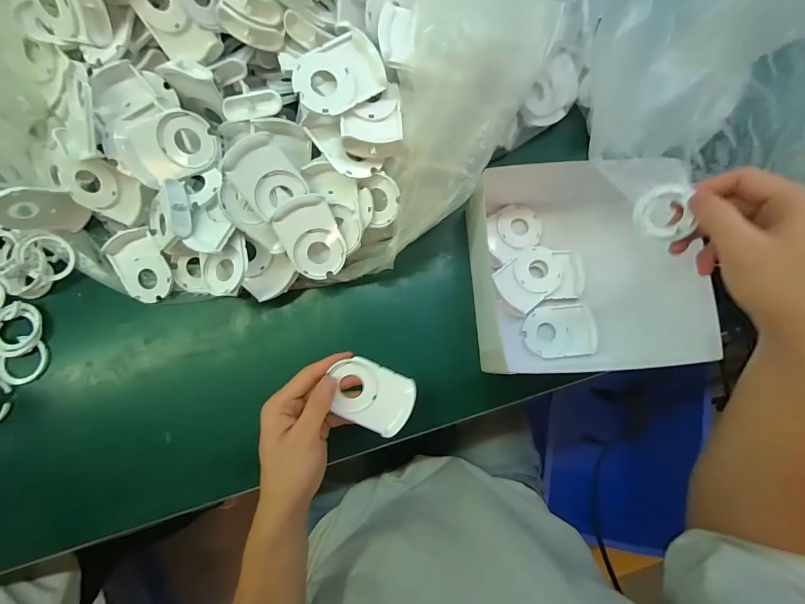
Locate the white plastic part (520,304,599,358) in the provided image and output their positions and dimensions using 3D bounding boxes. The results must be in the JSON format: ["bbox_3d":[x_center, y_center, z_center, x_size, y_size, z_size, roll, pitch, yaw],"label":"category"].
[{"bbox_3d":[0.179,0.033,0.411,0.081,0.006,0.057,-4,80,-2],"label":"white plastic part"}]

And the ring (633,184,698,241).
[{"bbox_3d":[0.203,-0.069,0.282,0.036,0.008,0.042,-8,103,33],"label":"ring"}]

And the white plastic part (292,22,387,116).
[{"bbox_3d":[-0.062,-0.209,0.324,0.078,0.016,0.070,-32,82,-6],"label":"white plastic part"}]

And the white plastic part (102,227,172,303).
[{"bbox_3d":[-0.293,-0.039,0.408,0.061,0.017,0.081,-28,94,7],"label":"white plastic part"}]

